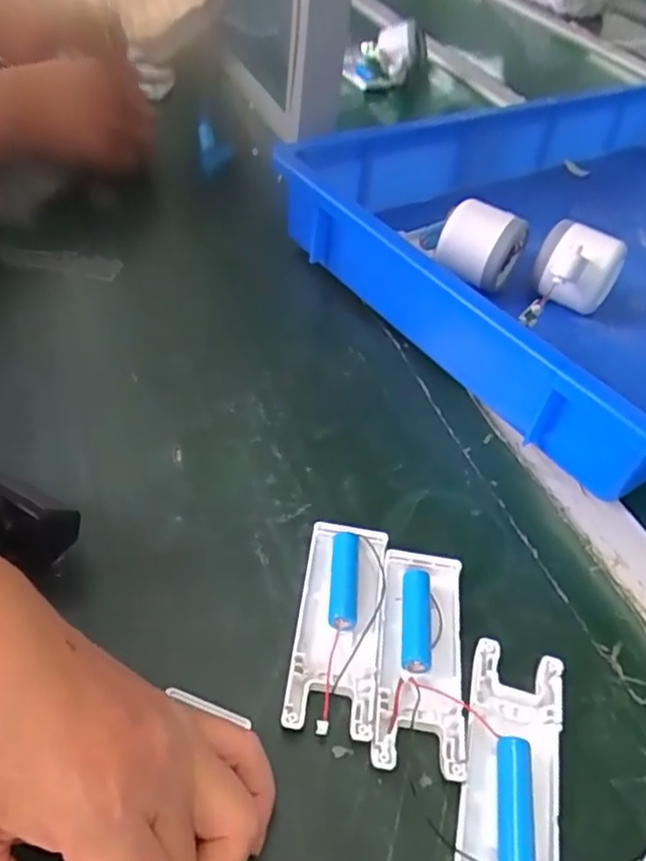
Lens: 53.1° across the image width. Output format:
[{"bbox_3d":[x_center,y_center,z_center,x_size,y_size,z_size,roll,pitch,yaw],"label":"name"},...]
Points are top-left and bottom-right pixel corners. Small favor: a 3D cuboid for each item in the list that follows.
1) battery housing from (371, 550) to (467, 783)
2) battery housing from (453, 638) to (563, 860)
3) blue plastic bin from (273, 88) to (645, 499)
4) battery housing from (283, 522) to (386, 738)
[{"bbox_3d":[0.046,0.104,0.302,0.039,0.012,0.103,9,46,2],"label":"battery housing"},{"bbox_3d":[0.079,0.142,0.270,0.040,0.013,0.102,13,46,7],"label":"battery housing"},{"bbox_3d":[0.281,-0.173,0.543,0.563,0.081,0.350,-24,53,-26],"label":"blue plastic bin"},{"bbox_3d":[0.008,0.091,0.308,0.039,0.011,0.101,9,46,2],"label":"battery housing"}]

